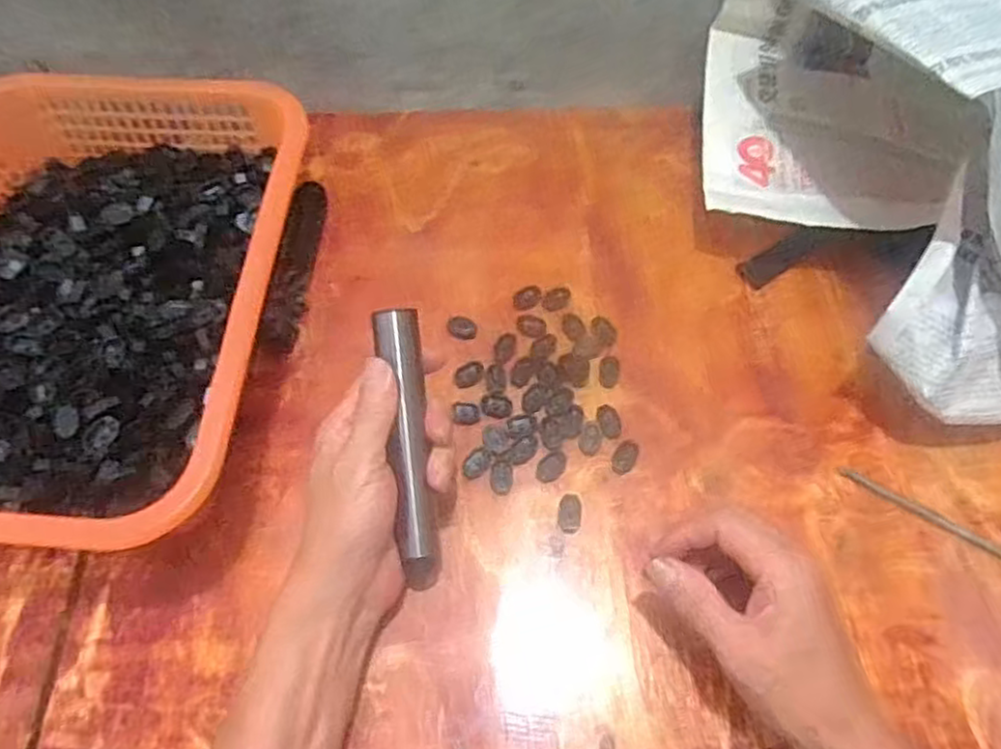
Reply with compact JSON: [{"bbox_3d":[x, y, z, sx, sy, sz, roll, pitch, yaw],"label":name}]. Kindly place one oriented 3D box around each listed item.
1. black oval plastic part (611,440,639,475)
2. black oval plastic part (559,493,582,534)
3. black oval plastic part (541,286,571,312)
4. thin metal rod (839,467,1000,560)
[{"bbox_3d":[0.081,0.053,0.449,0.014,0.004,0.025,28,63,14],"label":"black oval plastic part"},{"bbox_3d":[0.043,0.086,0.429,0.014,0.009,0.022,4,60,1],"label":"black oval plastic part"},{"bbox_3d":[0.041,-0.055,0.504,0.024,0.004,0.017,-27,65,-16],"label":"black oval plastic part"},{"bbox_3d":[0.264,0.087,0.425,0.113,0.004,0.008,30,64,14],"label":"thin metal rod"}]

